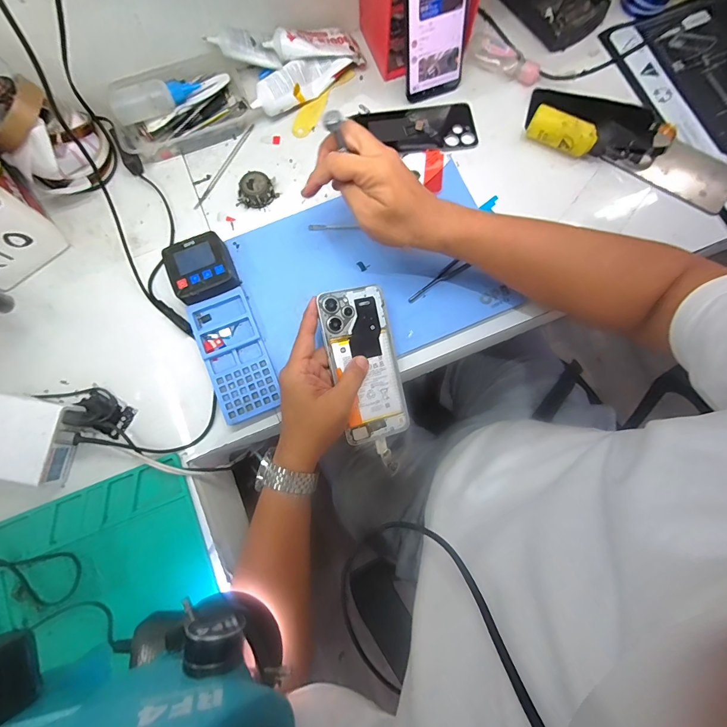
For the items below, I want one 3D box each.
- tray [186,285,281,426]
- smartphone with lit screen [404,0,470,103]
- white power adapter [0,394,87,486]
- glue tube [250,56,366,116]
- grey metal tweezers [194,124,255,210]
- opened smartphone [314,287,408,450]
[{"bbox_3d":[-0.150,-0.011,0.432,0.069,0.012,0.151,-24,79,-3],"label":"tray"},{"bbox_3d":[0.088,-0.406,0.434,0.079,0.163,0.012,-17,61,-2],"label":"smartphone with lit screen"},{"bbox_3d":[-0.368,0.082,0.405,0.090,0.044,0.086,14,79,4],"label":"white power adapter"},{"bbox_3d":[-0.075,-0.375,0.488,0.163,0.048,0.040,-41,81,-6],"label":"glue tube"},{"bbox_3d":[-0.186,-0.263,0.492,0.011,0.004,0.140,29,81,7],"label":"grey metal tweezers"},{"bbox_3d":[0.002,0.001,0.405,0.074,0.004,0.167,-14,95,-16],"label":"opened smartphone"}]

